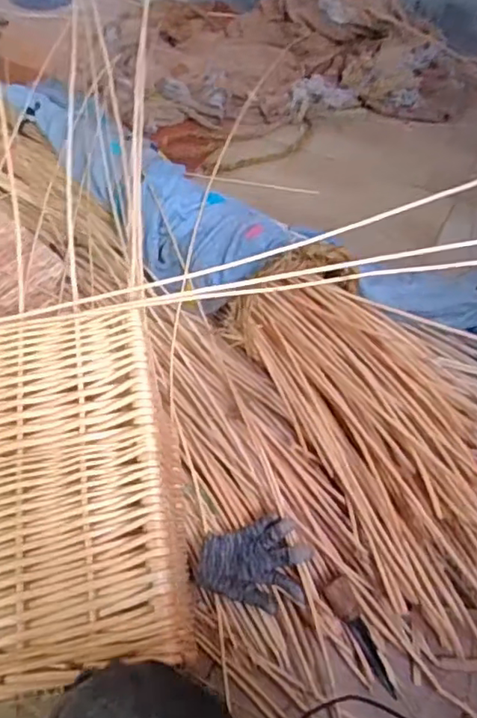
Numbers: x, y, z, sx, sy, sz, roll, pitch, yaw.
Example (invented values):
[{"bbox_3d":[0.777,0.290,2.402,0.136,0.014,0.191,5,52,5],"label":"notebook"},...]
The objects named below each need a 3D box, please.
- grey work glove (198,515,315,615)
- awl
[{"bbox_3d":[0.025,0.281,0.829,0.146,0.046,0.116,15,58,8],"label":"grey work glove"},{"bbox_3d":[0.170,0.371,0.794,0.042,0.035,0.158,-23,79,-15],"label":"awl"}]

